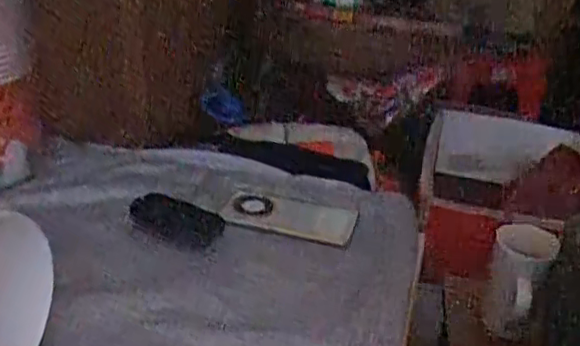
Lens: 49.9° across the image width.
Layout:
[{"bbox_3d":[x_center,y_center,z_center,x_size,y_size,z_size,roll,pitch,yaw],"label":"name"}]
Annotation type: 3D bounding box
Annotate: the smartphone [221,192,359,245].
[{"bbox_3d":[-0.001,0.054,0.762,0.144,0.007,0.069,14,33,2],"label":"smartphone"}]

